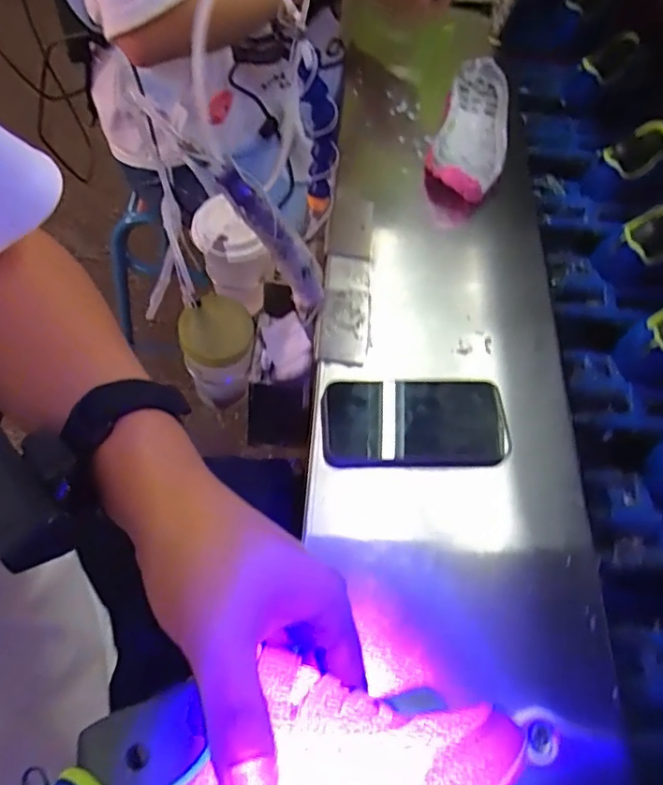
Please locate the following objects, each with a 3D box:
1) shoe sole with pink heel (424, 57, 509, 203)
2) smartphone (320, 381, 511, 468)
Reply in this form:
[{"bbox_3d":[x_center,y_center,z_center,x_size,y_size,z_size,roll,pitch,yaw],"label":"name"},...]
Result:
[{"bbox_3d":[0.177,-0.319,0.701,0.088,0.072,0.255,17,57,6],"label":"shoe sole with pink heel"},{"bbox_3d":[0.074,0.022,0.483,0.163,0.009,0.073,-1,57,-6],"label":"smartphone"}]

